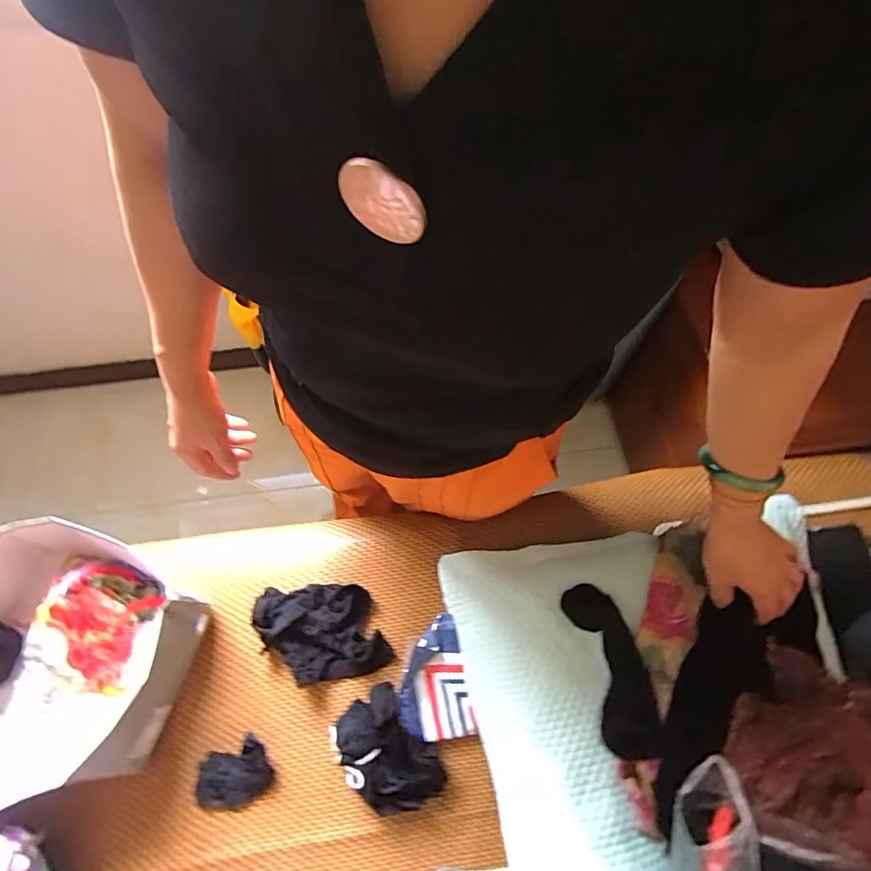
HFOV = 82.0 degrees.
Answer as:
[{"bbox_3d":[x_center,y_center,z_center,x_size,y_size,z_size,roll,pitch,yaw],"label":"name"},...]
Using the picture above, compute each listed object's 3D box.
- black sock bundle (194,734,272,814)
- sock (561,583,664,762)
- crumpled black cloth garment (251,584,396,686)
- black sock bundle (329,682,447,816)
[{"bbox_3d":[-0.264,0.442,0.644,0.098,0.035,0.074,-23,69,-9],"label":"black sock bundle"},{"bbox_3d":[0.200,0.258,0.556,0.064,0.033,0.183,-13,67,-6],"label":"sock"},{"bbox_3d":[-0.161,0.274,0.698,0.185,0.028,0.122,-4,67,-1],"label":"crumpled black cloth garment"},{"bbox_3d":[-0.061,0.409,0.641,0.103,0.041,0.150,-40,72,-15],"label":"black sock bundle"}]

